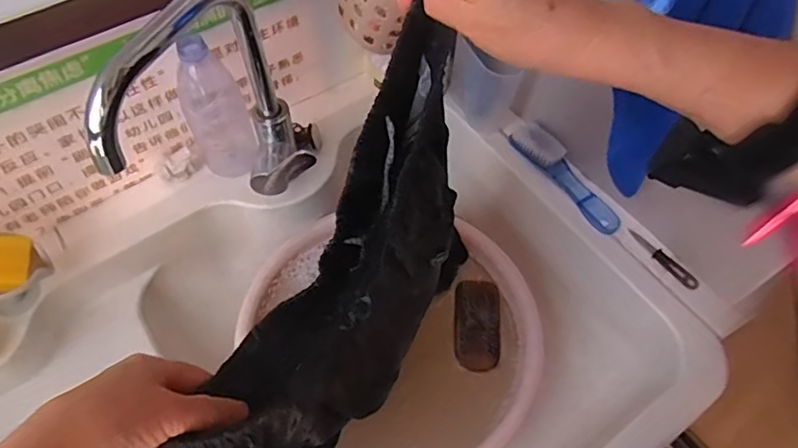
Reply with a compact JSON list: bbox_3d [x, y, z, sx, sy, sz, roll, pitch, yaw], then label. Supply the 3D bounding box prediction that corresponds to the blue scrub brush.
[{"bbox_3d":[0.219,-0.062,0.747,0.049,0.028,0.182,-26,62,-17],"label":"blue scrub brush"}]

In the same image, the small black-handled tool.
[{"bbox_3d":[0.329,0.041,0.698,0.020,0.007,0.099,-30,63,-19],"label":"small black-handled tool"}]

